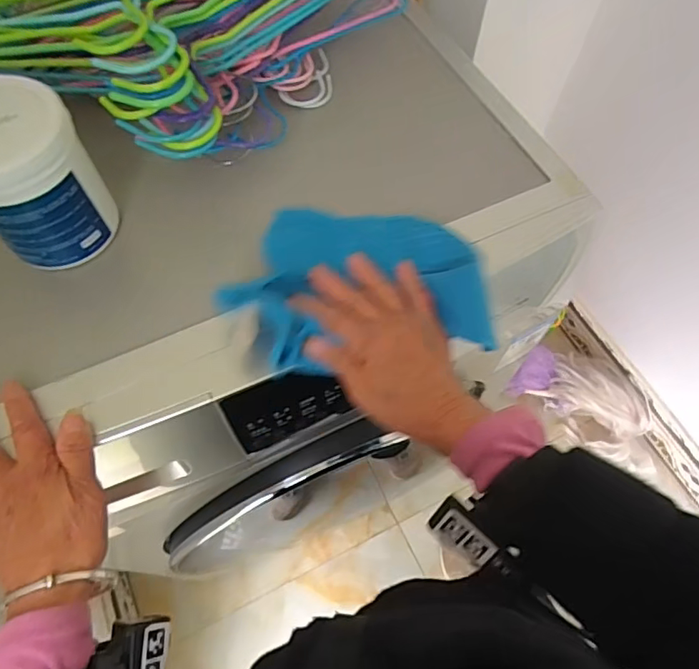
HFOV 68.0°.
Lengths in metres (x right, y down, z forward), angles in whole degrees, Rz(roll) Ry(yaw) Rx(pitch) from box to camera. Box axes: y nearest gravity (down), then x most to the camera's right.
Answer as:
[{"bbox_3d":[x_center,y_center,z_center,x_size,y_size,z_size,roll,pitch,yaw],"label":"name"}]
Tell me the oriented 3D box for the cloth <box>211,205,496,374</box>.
[{"bbox_3d":[0.000,-0.056,0.404,0.194,0.042,0.154,-9,64,-7],"label":"cloth"}]

